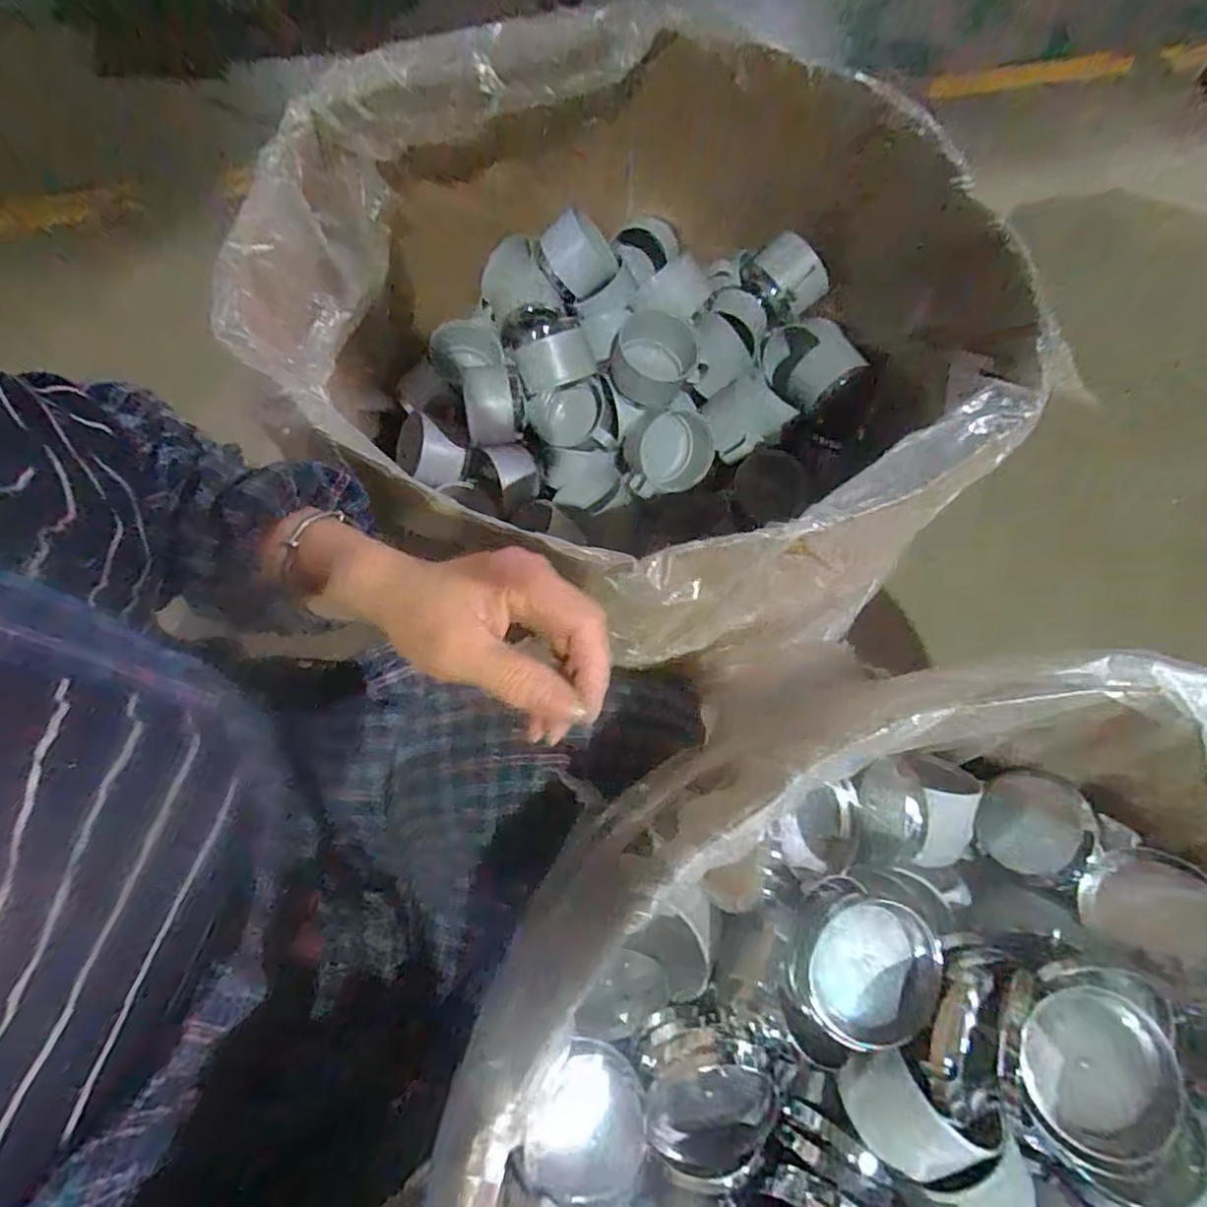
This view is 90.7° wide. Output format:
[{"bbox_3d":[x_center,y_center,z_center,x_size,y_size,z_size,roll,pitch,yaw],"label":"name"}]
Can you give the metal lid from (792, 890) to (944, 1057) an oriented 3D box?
[{"bbox_3d":[0.166,0.234,0.380,0.087,0.011,0.085,0,78,-1],"label":"metal lid"}]

